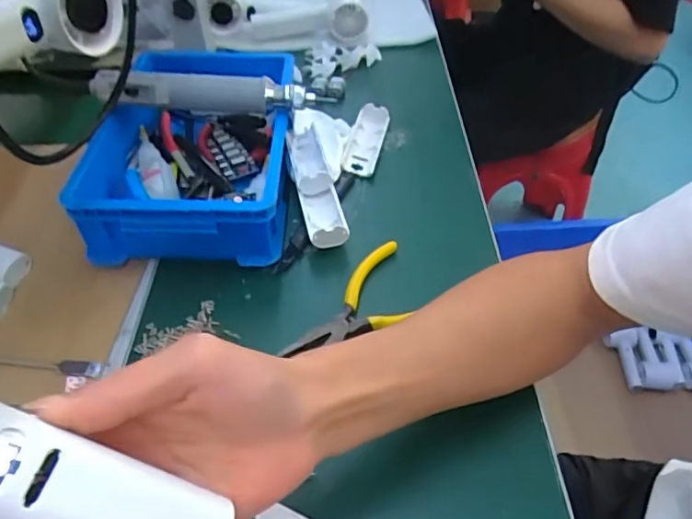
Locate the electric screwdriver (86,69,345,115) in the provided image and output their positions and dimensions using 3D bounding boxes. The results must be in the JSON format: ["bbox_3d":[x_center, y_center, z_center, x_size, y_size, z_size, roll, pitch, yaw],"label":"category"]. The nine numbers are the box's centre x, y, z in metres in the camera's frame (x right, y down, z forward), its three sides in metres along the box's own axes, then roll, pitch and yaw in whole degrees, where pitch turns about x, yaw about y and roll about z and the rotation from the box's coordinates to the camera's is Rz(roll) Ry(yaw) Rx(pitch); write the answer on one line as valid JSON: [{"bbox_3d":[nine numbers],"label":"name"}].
[{"bbox_3d":[-0.124,-0.156,0.494,0.204,0.039,0.035,-3,46,0],"label":"electric screwdriver"}]

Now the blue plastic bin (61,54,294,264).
[{"bbox_3d":[-0.140,-0.116,0.532,0.162,0.075,0.282,-3,46,0],"label":"blue plastic bin"}]

